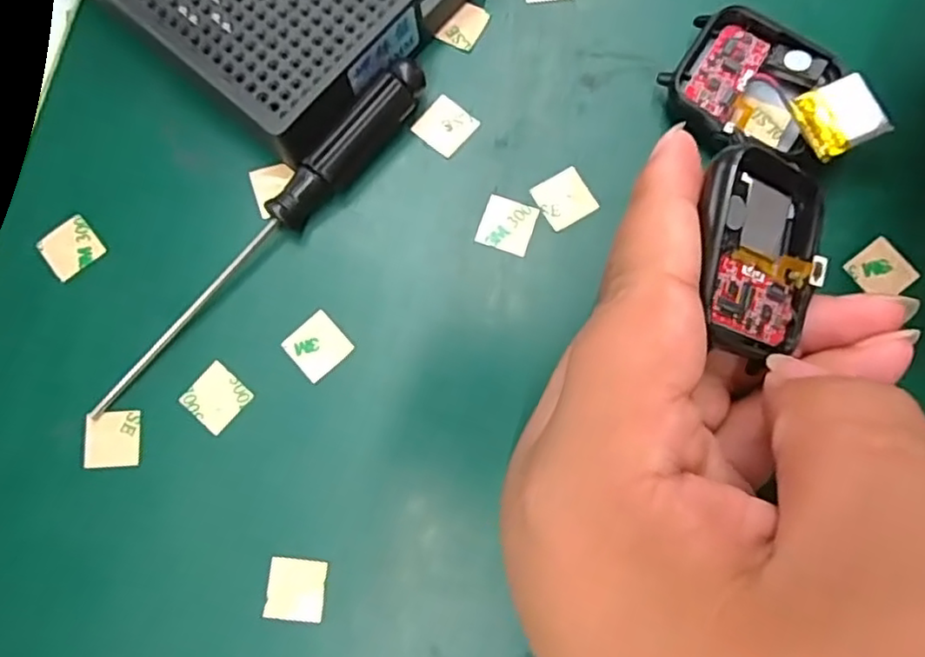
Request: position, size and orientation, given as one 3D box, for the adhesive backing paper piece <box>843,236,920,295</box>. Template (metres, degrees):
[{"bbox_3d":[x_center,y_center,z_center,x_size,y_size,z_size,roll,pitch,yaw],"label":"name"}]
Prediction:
[{"bbox_3d":[0.119,-0.016,0.187,0.014,0.004,0.016,-39,80,-1],"label":"adhesive backing paper piece"}]

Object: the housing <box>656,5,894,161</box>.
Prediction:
[{"bbox_3d":[0.088,-0.066,0.189,0.055,0.017,0.038,35,82,6],"label":"housing"}]

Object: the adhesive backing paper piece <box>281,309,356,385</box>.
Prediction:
[{"bbox_3d":[-0.041,0.005,0.187,0.016,0.004,0.016,-43,77,-9],"label":"adhesive backing paper piece"}]

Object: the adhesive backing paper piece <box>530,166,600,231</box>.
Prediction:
[{"bbox_3d":[0.030,-0.038,0.193,0.015,0.004,0.015,-30,80,-4],"label":"adhesive backing paper piece"}]

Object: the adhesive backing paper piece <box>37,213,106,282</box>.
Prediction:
[{"bbox_3d":[-0.116,-0.024,0.194,0.016,0.004,0.016,-41,82,-6],"label":"adhesive backing paper piece"}]

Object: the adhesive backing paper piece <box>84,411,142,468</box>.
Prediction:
[{"bbox_3d":[-0.098,0.031,0.183,0.015,0.004,0.015,-2,76,0],"label":"adhesive backing paper piece"}]

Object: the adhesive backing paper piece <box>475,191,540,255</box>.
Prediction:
[{"bbox_3d":[0.013,-0.030,0.192,0.015,0.004,0.015,20,82,5],"label":"adhesive backing paper piece"}]

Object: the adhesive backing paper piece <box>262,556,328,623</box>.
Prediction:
[{"bbox_3d":[-0.044,0.069,0.173,0.015,0.004,0.015,5,80,1],"label":"adhesive backing paper piece"}]

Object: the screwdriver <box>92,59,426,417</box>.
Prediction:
[{"bbox_3d":[-0.055,-0.025,0.184,0.013,0.015,0.128,41,83,7],"label":"screwdriver"}]

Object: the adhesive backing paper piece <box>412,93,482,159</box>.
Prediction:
[{"bbox_3d":[-0.005,-0.061,0.198,0.015,0.004,0.015,41,83,9],"label":"adhesive backing paper piece"}]

